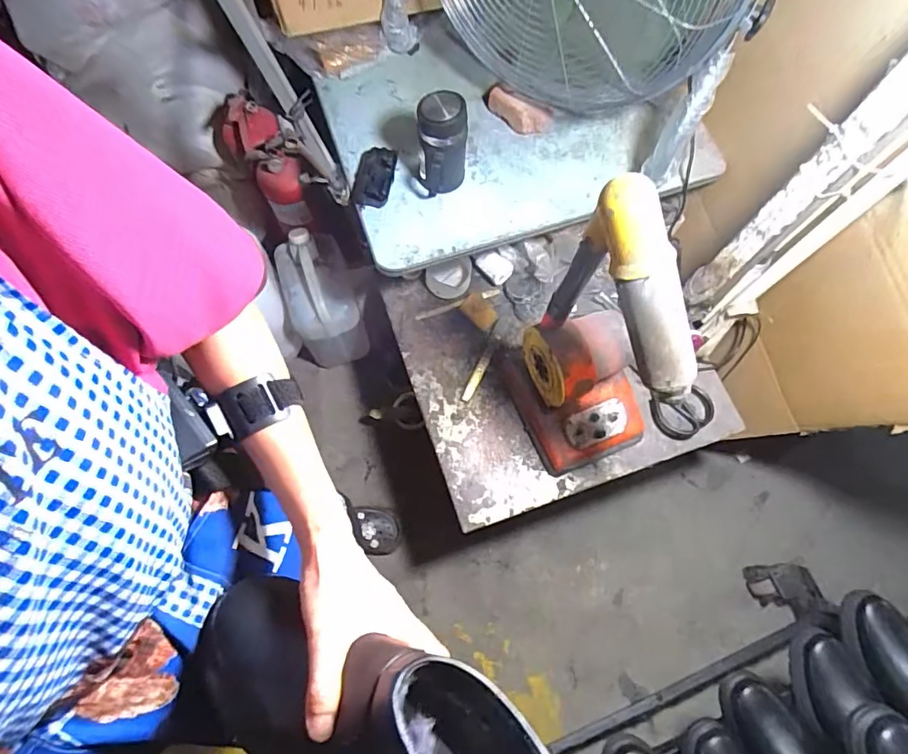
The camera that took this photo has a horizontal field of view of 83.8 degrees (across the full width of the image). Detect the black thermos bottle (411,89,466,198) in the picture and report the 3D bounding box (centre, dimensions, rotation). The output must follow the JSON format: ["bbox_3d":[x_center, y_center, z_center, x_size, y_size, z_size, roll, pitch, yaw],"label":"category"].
[{"bbox_3d":[-0.023,-0.365,0.810,0.084,0.143,0.089,4,72,-1],"label":"black thermos bottle"}]

